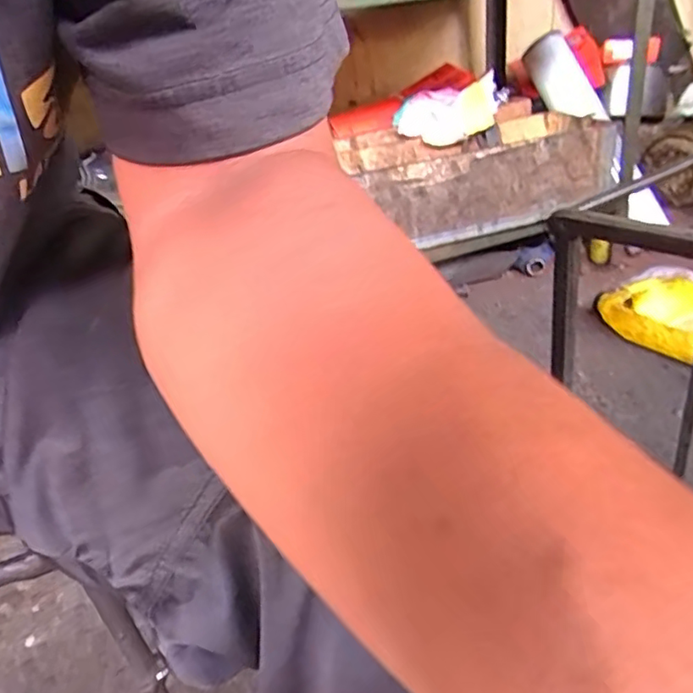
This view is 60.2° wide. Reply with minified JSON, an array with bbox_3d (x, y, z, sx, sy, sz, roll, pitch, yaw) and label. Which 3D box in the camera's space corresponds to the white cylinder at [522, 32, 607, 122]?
[{"bbox_3d":[0.459,-0.549,1.243,0.092,0.102,0.236,-13,60,-14],"label":"white cylinder"}]

